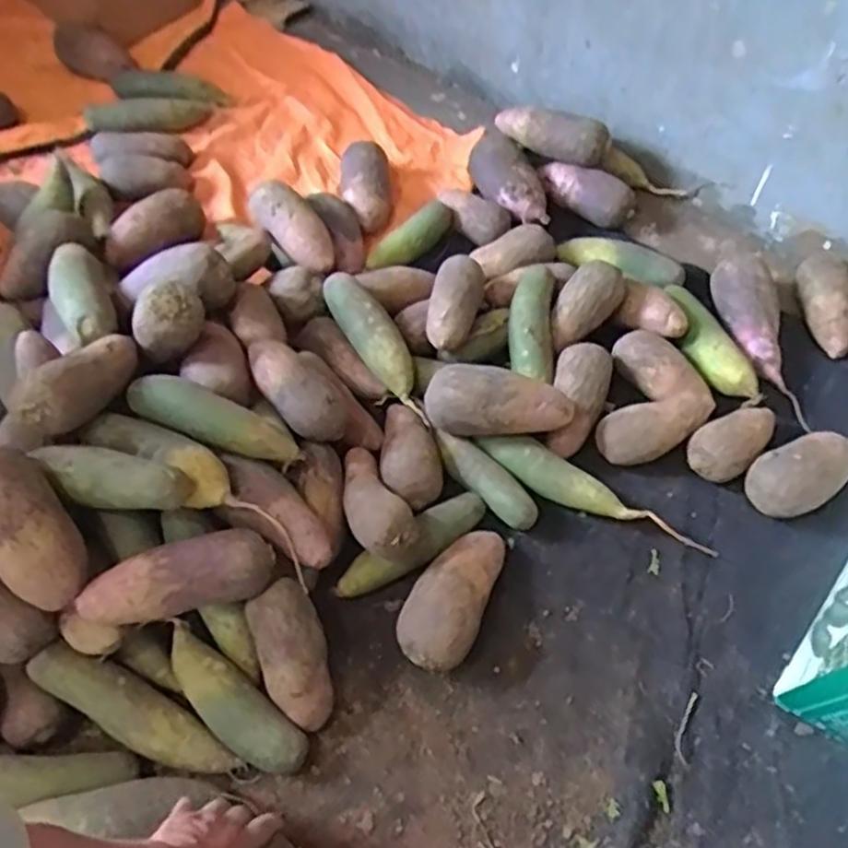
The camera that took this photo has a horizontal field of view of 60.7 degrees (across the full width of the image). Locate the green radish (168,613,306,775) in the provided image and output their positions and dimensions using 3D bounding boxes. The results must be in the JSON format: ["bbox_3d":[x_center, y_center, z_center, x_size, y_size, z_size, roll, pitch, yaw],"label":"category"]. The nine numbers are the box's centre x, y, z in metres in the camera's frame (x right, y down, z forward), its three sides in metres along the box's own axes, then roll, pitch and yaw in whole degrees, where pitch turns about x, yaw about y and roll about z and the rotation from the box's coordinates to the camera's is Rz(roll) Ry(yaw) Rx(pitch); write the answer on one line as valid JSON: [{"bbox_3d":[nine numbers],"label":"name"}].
[{"bbox_3d":[-0.199,0.281,0.735,0.183,0.047,0.056,35,63,20],"label":"green radish"}]

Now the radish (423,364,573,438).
[{"bbox_3d":[0.091,-0.018,0.886,0.176,0.082,0.068,10,57,6],"label":"radish"}]

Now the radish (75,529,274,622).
[{"bbox_3d":[-0.239,0.154,0.713,0.174,0.064,0.062,-15,58,-10],"label":"radish"}]

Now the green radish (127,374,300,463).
[{"bbox_3d":[-0.230,-0.003,0.799,0.189,0.052,0.061,22,57,-12],"label":"green radish"}]

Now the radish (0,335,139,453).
[{"bbox_3d":[-0.370,-0.043,0.767,0.055,0.066,0.169,19,41,12],"label":"radish"}]

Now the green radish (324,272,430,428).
[{"bbox_3d":[-0.056,-0.103,0.946,0.061,0.049,0.236,-30,76,-18],"label":"green radish"}]

